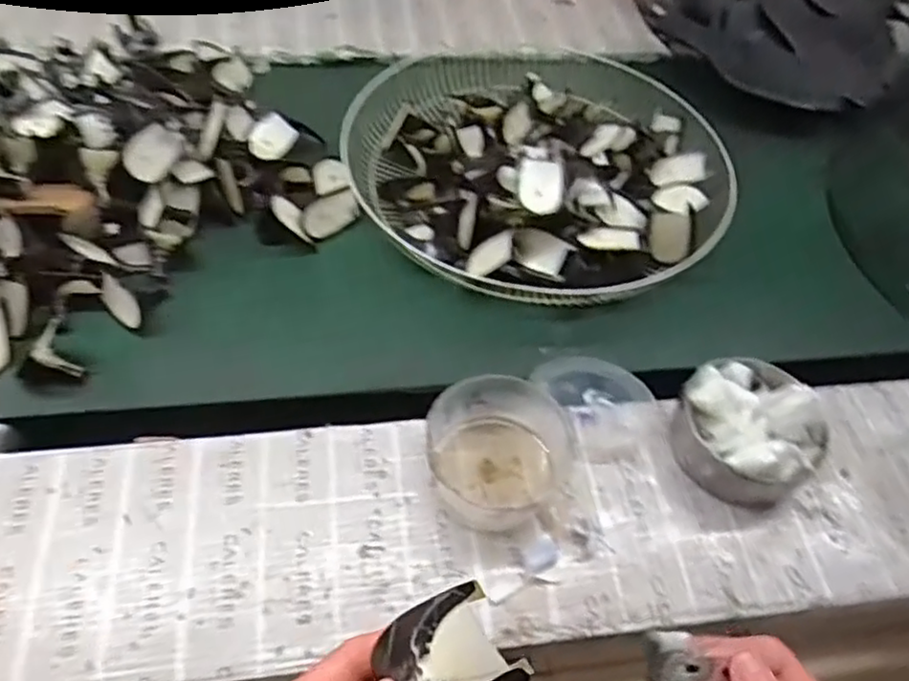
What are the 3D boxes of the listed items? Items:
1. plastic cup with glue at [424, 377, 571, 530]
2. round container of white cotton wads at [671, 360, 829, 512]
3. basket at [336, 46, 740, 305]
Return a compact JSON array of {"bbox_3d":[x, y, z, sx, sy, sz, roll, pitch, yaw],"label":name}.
[{"bbox_3d":[0.034,0.090,0.564,0.100,0.065,0.112,-34,62,-27],"label":"plastic cup with glue"},{"bbox_3d":[0.250,0.072,0.587,0.109,0.084,0.115,3,52,-4],"label":"round container of white cotton wads"},{"bbox_3d":[0.106,-0.235,0.806,0.453,0.089,0.426,40,59,23],"label":"basket"}]

